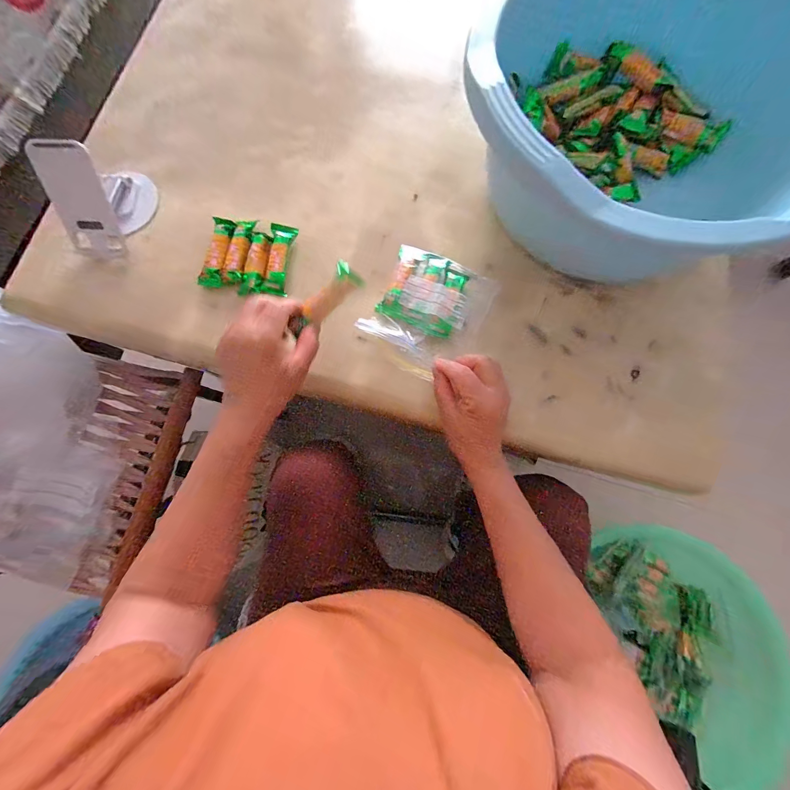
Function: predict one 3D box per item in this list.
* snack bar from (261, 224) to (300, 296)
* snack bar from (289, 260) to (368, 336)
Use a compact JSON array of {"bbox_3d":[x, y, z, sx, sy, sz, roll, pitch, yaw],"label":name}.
[{"bbox_3d":[-0.141,-0.166,0.419,0.027,0.014,0.089,5,78,2],"label":"snack bar"},{"bbox_3d":[-0.068,-0.092,0.330,0.026,0.016,0.080,40,87,9],"label":"snack bar"}]

